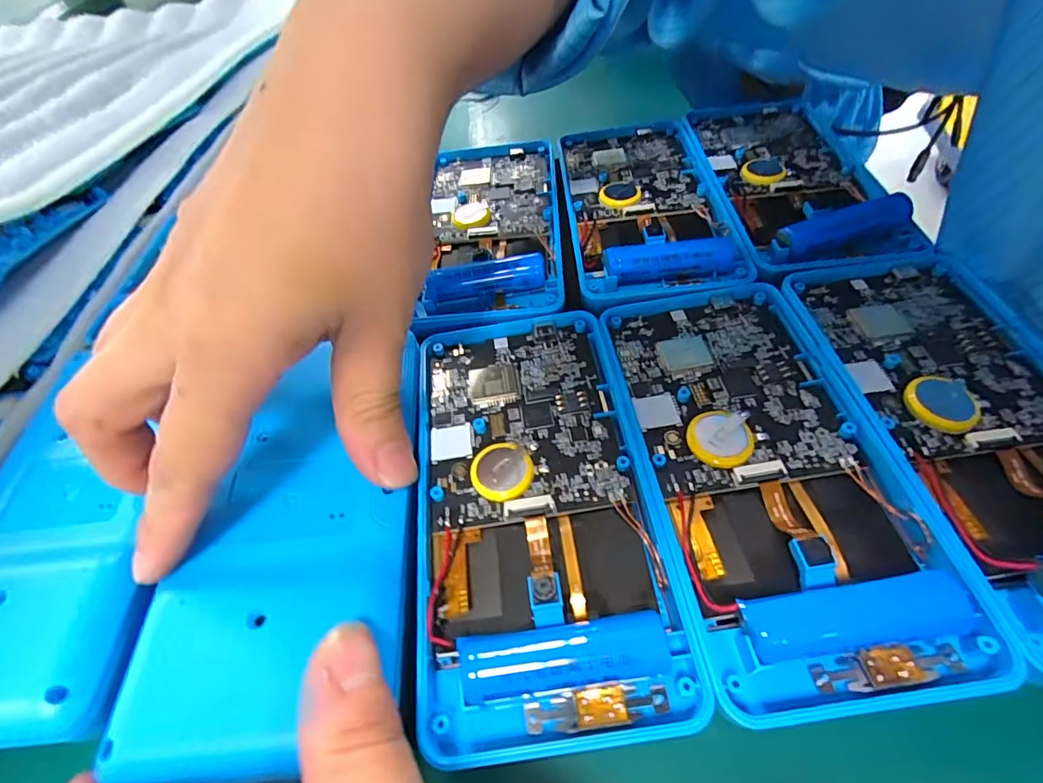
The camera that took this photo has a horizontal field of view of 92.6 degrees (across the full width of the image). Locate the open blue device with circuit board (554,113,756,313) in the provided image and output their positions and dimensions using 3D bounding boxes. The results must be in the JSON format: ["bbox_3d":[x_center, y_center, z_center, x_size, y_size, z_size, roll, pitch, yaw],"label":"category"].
[{"bbox_3d":[0.058,-0.093,0.240,0.069,0.015,0.139,-7,53,5],"label":"open blue device with circuit board"}]

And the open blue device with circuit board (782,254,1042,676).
[{"bbox_3d":[0.143,0.004,0.152,0.067,0.017,0.138,-7,54,-2],"label":"open blue device with circuit board"}]

